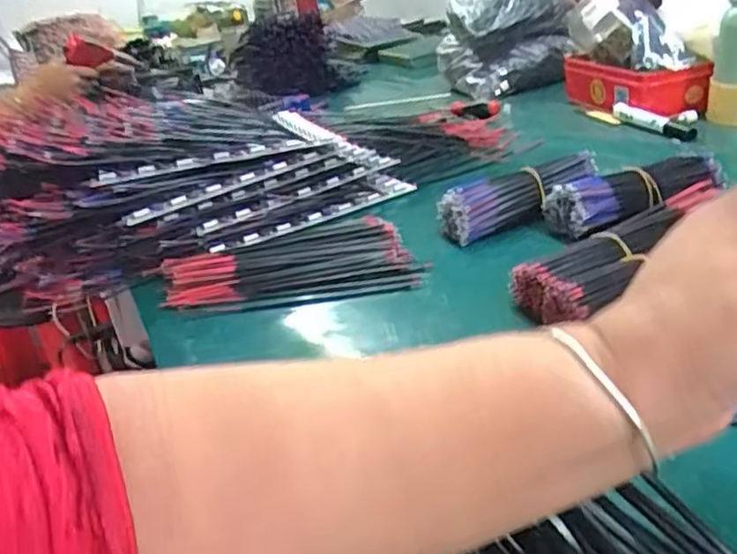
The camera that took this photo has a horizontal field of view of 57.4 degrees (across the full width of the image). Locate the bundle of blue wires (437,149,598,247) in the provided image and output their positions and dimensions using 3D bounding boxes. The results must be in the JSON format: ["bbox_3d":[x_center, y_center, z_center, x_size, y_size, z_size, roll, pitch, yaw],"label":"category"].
[{"bbox_3d":[0.144,-0.076,0.626,0.154,0.044,0.034,-14,27,-13],"label":"bundle of blue wires"}]

